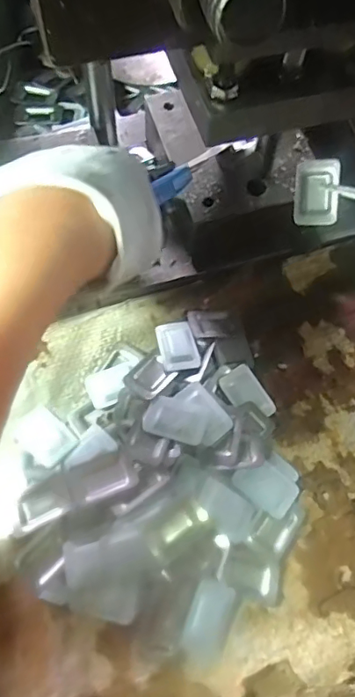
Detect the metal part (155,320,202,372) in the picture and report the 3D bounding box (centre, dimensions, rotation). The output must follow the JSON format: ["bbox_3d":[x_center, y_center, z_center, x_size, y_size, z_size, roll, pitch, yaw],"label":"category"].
[{"bbox_3d":[0.000,-0.002,0.367,0.026,0.007,0.039,-12,68,-8],"label":"metal part"}]

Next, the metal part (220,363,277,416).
[{"bbox_3d":[0.049,0.032,0.362,0.026,0.008,0.039,-31,71,-15],"label":"metal part"}]

